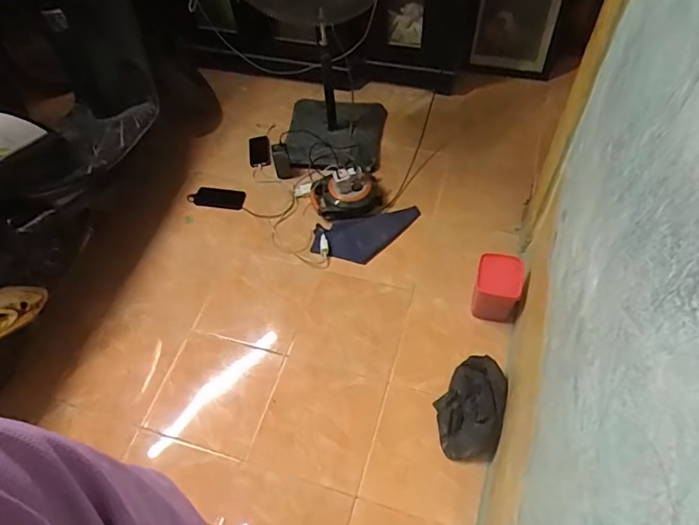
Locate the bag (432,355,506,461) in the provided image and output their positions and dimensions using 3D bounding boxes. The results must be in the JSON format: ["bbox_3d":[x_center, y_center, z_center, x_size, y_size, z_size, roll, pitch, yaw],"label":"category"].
[{"bbox_3d":[0.315,0.375,1.325,0.165,0.069,0.271,10,58,11],"label":"bag"}]

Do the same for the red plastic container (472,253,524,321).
[{"bbox_3d":[0.417,0.074,1.432,0.124,0.132,0.154,9,58,10],"label":"red plastic container"}]

